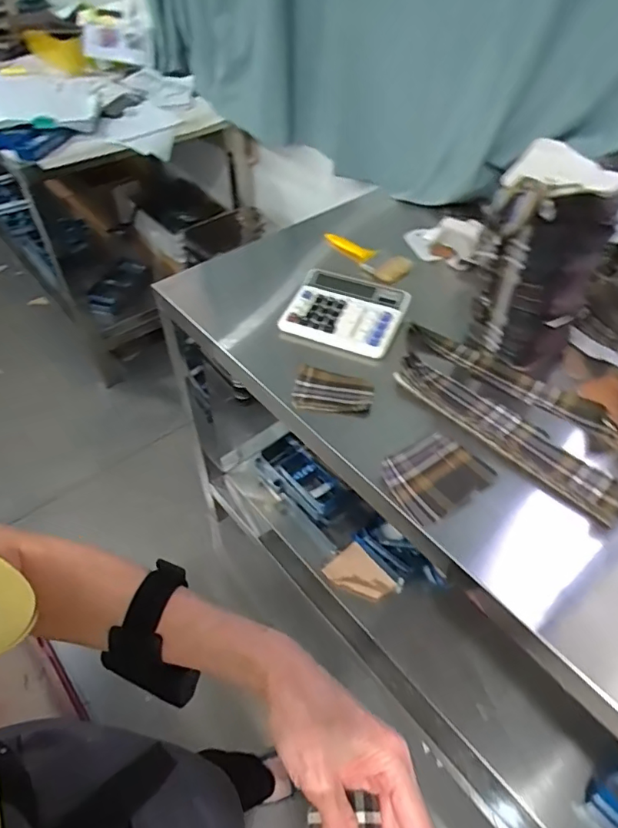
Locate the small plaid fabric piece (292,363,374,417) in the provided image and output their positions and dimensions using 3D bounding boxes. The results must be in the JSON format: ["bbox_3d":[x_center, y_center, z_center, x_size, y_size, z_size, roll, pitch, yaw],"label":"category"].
[{"bbox_3d":[0.037,-0.032,0.794,0.117,0.023,0.074,13,49,11],"label":"small plaid fabric piece"}]

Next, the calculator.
[{"bbox_3d":[0.063,-0.180,0.903,0.187,0.022,0.169,15,50,14],"label":"calculator"}]

